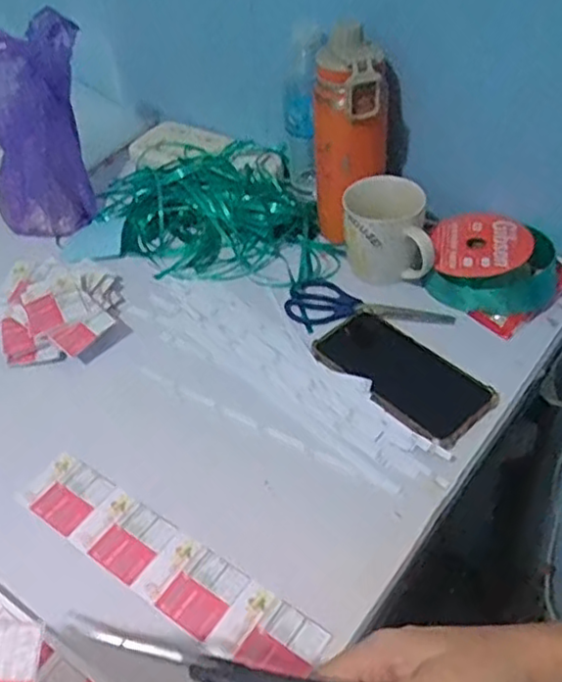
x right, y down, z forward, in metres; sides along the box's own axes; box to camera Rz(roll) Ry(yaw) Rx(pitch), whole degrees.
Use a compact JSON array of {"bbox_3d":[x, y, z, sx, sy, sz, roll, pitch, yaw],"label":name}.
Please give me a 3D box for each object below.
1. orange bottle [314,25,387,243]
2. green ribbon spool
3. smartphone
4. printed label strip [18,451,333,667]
[{"bbox_3d":[0.072,-0.212,0.716,0.076,0.213,0.080,-2,46,5],"label":"orange bottle"},{"bbox_3d":[0.215,-0.079,0.691,0.131,0.045,0.104,28,56,29],"label":"green ribbon spool"},{"bbox_3d":[0.108,0.026,0.626,0.084,0.013,0.175,-35,52,-24],"label":"smartphone"},{"bbox_3d":[-0.097,0.170,0.528,0.281,0.005,0.059,26,55,28],"label":"printed label strip"}]

